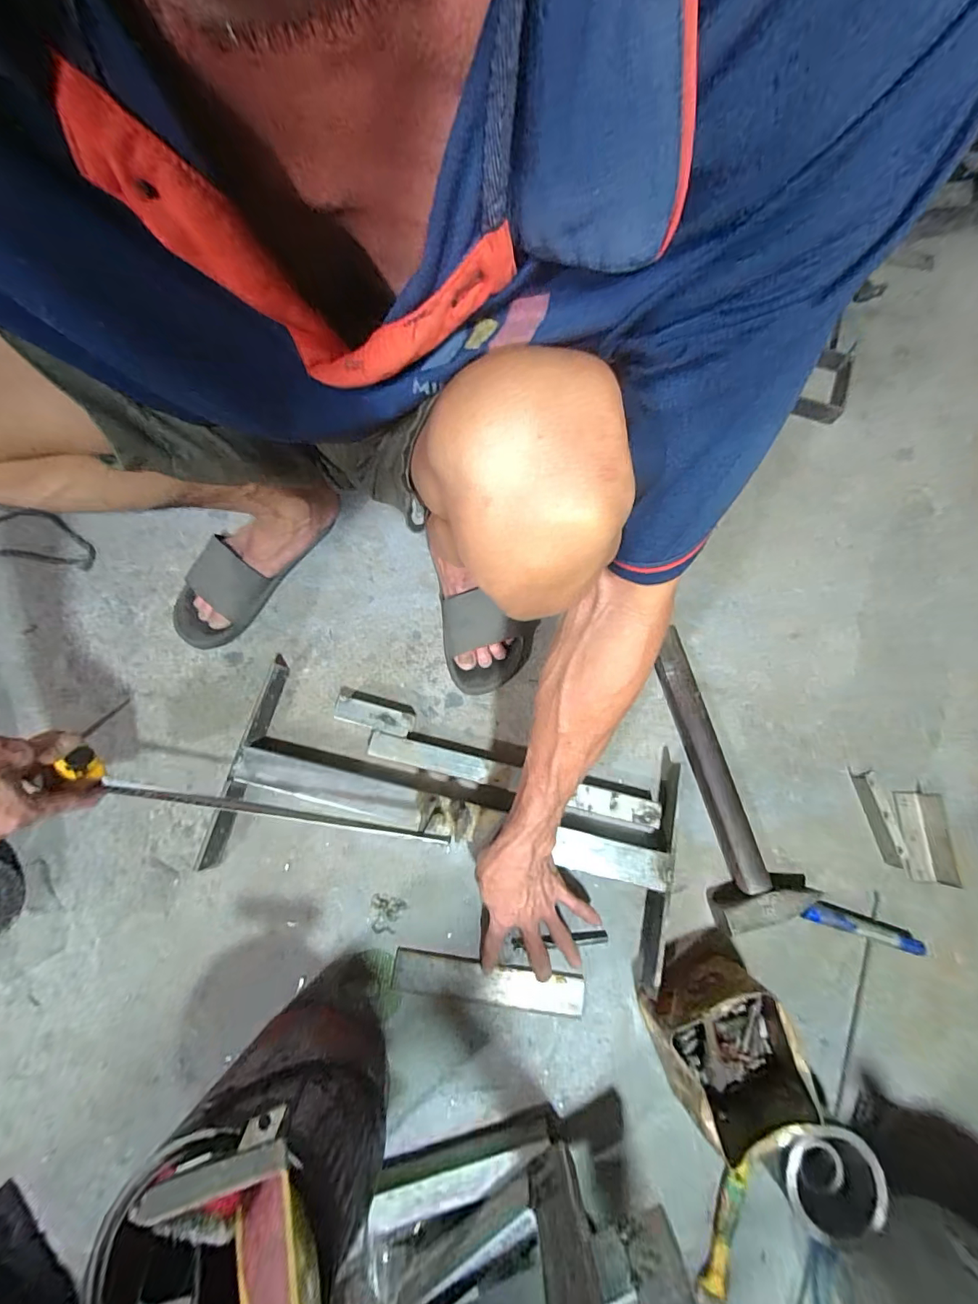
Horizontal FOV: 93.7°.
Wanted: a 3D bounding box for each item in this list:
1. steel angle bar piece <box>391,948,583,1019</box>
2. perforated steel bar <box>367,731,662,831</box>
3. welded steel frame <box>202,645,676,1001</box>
[{"bbox_3d":[-0.002,0.365,0.506,0.207,0.009,0.041,7,83,3],"label":"steel angle bar piece"},{"bbox_3d":[0.027,0.150,0.551,0.344,0.042,0.039,13,73,4],"label":"perforated steel bar"},{"bbox_3d":[-0.046,0.185,0.533,0.514,0.047,0.233,13,73,4],"label":"welded steel frame"}]

